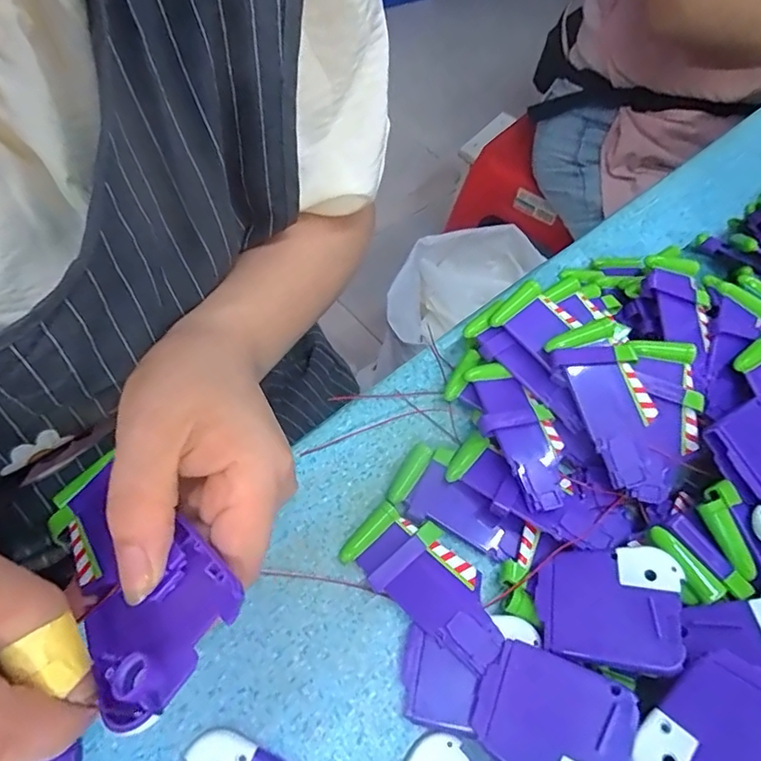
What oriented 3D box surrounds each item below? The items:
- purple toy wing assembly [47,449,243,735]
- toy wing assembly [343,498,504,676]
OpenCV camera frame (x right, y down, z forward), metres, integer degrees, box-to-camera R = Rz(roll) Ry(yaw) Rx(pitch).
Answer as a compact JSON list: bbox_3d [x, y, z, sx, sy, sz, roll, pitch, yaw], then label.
[{"bbox_3d":[-0.096,0.067,0.195,0.049,0.012,0.114,-43,45,-22],"label":"purple toy wing assembly"},{"bbox_3d":[0.024,0.099,0.264,0.086,0.016,0.040,37,63,16],"label":"toy wing assembly"}]

